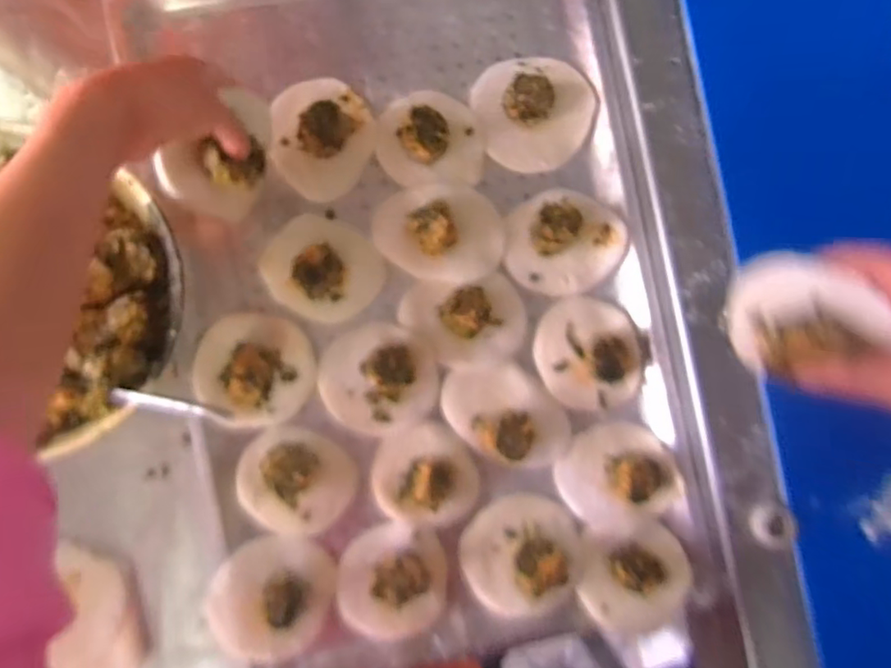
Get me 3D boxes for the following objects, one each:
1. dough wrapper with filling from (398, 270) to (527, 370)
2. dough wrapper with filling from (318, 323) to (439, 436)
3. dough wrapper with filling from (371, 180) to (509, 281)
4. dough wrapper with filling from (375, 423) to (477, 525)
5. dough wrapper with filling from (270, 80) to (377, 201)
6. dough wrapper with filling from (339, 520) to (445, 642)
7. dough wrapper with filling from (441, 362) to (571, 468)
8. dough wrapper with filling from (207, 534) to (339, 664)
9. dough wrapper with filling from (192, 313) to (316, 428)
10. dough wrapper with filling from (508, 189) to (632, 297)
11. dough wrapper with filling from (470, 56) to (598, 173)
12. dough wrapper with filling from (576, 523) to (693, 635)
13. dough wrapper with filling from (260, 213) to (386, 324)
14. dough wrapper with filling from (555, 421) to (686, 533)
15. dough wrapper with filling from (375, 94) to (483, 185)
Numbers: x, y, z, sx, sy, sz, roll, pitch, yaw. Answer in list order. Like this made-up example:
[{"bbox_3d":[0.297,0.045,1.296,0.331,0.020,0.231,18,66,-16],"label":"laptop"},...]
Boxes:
[{"bbox_3d":[0.017,-0.010,0.448,0.098,0.019,0.071,-7,91,-5],"label":"dough wrapper with filling"},{"bbox_3d":[-0.052,0.037,0.439,0.091,0.025,0.085,-3,90,-5],"label":"dough wrapper with filling"},{"bbox_3d":[-0.003,-0.083,0.440,0.104,0.036,0.077,5,89,-5],"label":"dough wrapper with filling"},{"bbox_3d":[-0.015,0.114,0.444,0.081,0.022,0.078,1,90,-5],"label":"dough wrapper with filling"},{"bbox_3d":[-0.097,-0.157,0.435,0.078,0.031,0.092,4,90,-5],"label":"dough wrapper with filling"},{"bbox_3d":[-0.041,0.198,0.437,0.084,0.032,0.087,-3,90,-5],"label":"dough wrapper with filling"},{"bbox_3d":[0.052,0.066,0.450,0.111,0.022,0.072,39,87,-4],"label":"dough wrapper with filling"},{"bbox_3d":[-0.134,0.204,0.433,0.088,0.022,0.088,0,90,-5],"label":"dough wrapper with filling"},{"bbox_3d":[-0.147,0.028,0.433,0.085,0.023,0.084,12,89,-5],"label":"dough wrapper with filling"},{"bbox_3d":[0.100,-0.076,0.453,0.097,0.028,0.083,3,90,-5],"label":"dough wrapper with filling"},{"bbox_3d":[0.076,-0.186,0.453,0.096,0.019,0.092,0,90,-5],"label":"dough wrapper with filling"},{"bbox_3d":[0.154,0.199,0.457,0.087,0.023,0.076,-9,91,-5],"label":"dough wrapper with filling"},{"bbox_3d":[-0.098,-0.053,0.438,0.088,0.035,0.079,32,87,-4],"label":"dough wrapper with filling"},{"bbox_3d":[0.144,0.116,0.458,0.091,0.021,0.084,0,90,-5],"label":"dough wrapper with filling"},{"bbox_3d":[-0.011,-0.160,0.444,0.085,0.027,0.076,-3,90,-5],"label":"dough wrapper with filling"}]

